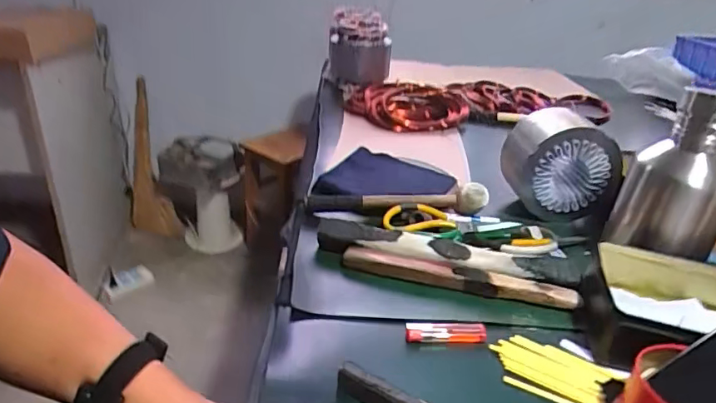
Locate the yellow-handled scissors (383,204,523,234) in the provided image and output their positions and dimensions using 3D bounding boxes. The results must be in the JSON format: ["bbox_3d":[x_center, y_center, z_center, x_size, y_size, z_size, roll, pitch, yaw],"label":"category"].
[{"bbox_3d":[0.131,0.025,0.742,0.189,0.024,0.048,3,28,-3],"label":"yellow-handled scissors"}]

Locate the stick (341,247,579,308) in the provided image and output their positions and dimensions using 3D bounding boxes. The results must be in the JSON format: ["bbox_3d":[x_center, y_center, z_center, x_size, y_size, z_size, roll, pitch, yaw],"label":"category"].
[{"bbox_3d":[0.117,0.092,0.628,0.272,0.024,0.026,9,28,10],"label":"stick"}]

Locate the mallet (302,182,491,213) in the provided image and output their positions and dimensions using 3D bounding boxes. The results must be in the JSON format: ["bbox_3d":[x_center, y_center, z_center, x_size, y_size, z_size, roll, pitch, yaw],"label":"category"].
[{"bbox_3d":[0.057,-0.004,0.757,0.255,0.049,0.033,1,28,-6],"label":"mallet"}]

